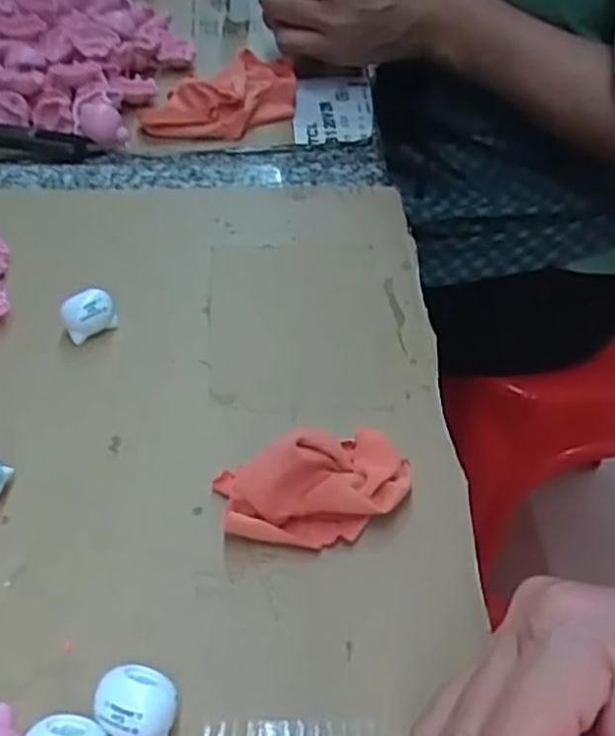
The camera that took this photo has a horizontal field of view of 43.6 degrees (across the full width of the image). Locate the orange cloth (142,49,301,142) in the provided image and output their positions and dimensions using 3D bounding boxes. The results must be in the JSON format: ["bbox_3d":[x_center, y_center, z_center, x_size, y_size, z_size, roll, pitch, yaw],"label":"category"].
[{"bbox_3d":[-0.062,-0.196,0.555,0.107,0.039,0.055,0,43,-6],"label":"orange cloth"}]

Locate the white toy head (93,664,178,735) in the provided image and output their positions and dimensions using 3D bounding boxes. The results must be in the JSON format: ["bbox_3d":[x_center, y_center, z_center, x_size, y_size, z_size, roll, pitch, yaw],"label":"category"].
[{"bbox_3d":[-0.054,0.107,0.242,0.024,0.019,0.023,1,44,-1],"label":"white toy head"}]

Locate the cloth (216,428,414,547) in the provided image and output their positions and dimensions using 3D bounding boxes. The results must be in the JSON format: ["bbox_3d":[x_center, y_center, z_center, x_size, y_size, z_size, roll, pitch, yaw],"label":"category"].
[{"bbox_3d":[0.005,0.044,0.299,0.074,0.034,0.038,-10,45,-12],"label":"cloth"}]

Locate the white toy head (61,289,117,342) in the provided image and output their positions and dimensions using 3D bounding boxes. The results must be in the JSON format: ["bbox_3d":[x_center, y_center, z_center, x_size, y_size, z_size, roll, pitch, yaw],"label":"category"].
[{"bbox_3d":[-0.106,-0.026,0.374,0.024,0.021,0.016,-30,52,-29],"label":"white toy head"}]

